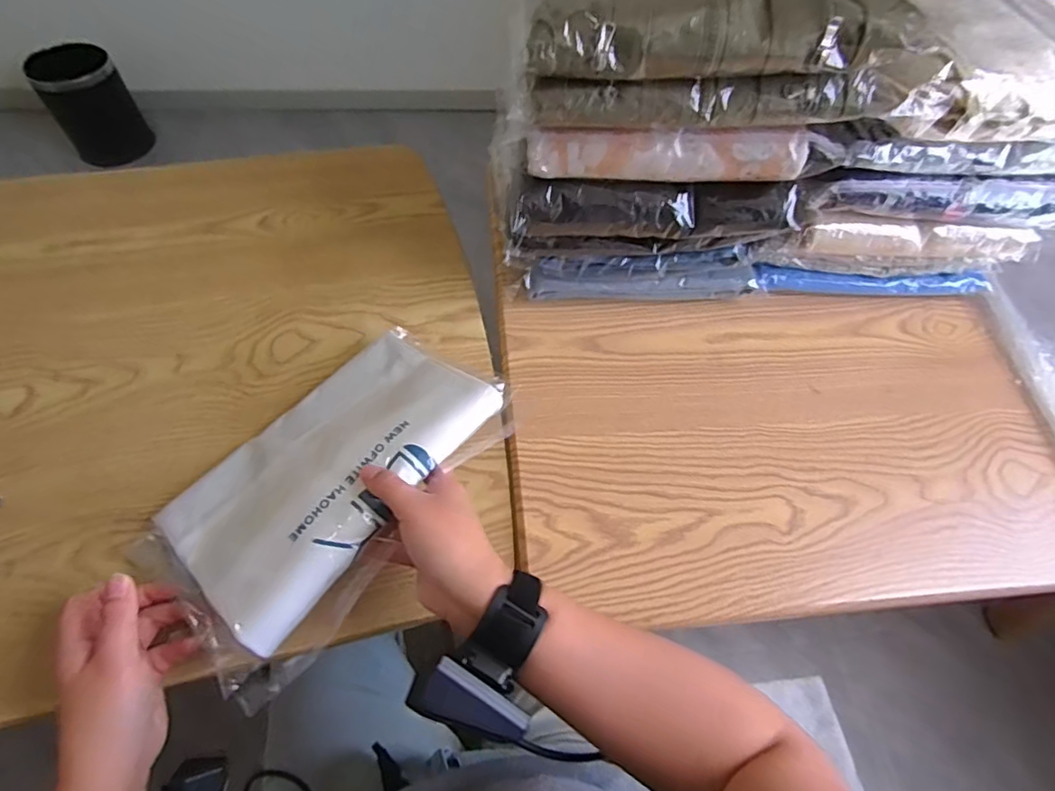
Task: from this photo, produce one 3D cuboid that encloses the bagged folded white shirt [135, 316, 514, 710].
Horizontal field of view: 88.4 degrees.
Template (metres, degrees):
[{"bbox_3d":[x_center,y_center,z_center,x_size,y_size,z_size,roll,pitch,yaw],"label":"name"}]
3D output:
[{"bbox_3d":[-0.154,0.054,0.427,0.167,0.039,0.258,28,66,32],"label":"bagged folded white shirt"}]

